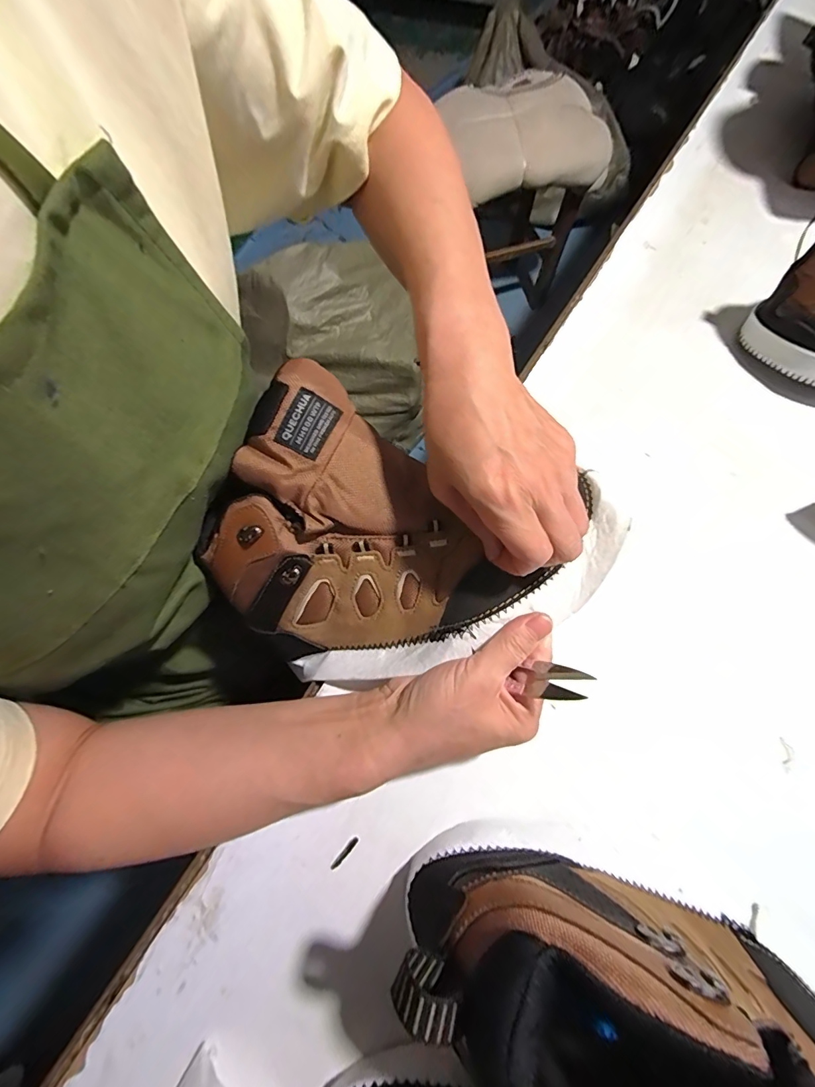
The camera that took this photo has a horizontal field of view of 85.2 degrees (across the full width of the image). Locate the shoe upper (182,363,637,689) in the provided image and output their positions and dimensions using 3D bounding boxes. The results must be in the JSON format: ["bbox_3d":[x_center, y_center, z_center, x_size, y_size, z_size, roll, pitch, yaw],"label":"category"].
[{"bbox_3d":[-0.010,0.007,0.291,0.239,0.096,0.164,24,70,7],"label":"shoe upper"}]

